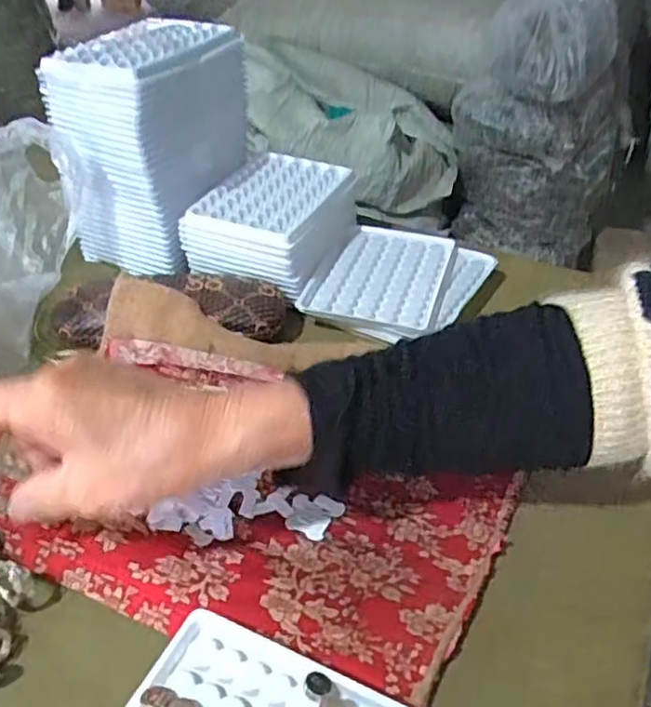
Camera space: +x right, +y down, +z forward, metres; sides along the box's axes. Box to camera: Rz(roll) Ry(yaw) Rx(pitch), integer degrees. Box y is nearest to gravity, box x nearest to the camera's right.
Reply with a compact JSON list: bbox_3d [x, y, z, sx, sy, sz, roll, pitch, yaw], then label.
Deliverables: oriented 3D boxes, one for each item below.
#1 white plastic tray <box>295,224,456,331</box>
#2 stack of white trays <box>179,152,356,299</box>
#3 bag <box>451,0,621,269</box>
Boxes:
[{"bbox_3d":[0.044,-0.061,0.526,0.090,0.008,0.128,13,40,13],"label":"white plastic tray"},{"bbox_3d":[-0.039,-0.109,0.547,0.101,0.046,0.122,15,40,16],"label":"stack of white trays"},{"bbox_3d":[0.511,-0.563,1.666,0.386,0.571,0.357,15,40,16],"label":"bag"}]

